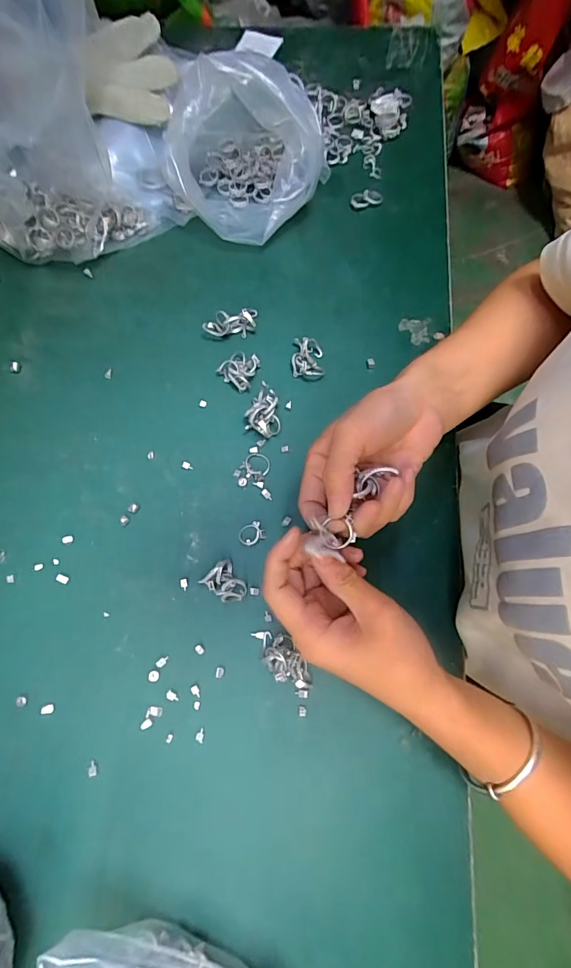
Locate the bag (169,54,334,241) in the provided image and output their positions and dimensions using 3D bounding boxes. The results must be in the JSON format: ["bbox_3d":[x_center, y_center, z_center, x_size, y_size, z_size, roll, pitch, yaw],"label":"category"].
[{"bbox_3d":[-0.050,-0.365,0.436,0.153,0.118,0.190,-12,73,-2],"label":"bag"}]

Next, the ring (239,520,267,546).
[{"bbox_3d":[-0.030,0.043,0.372,0.023,0.004,0.018,-26,74,-5],"label":"ring"}]

